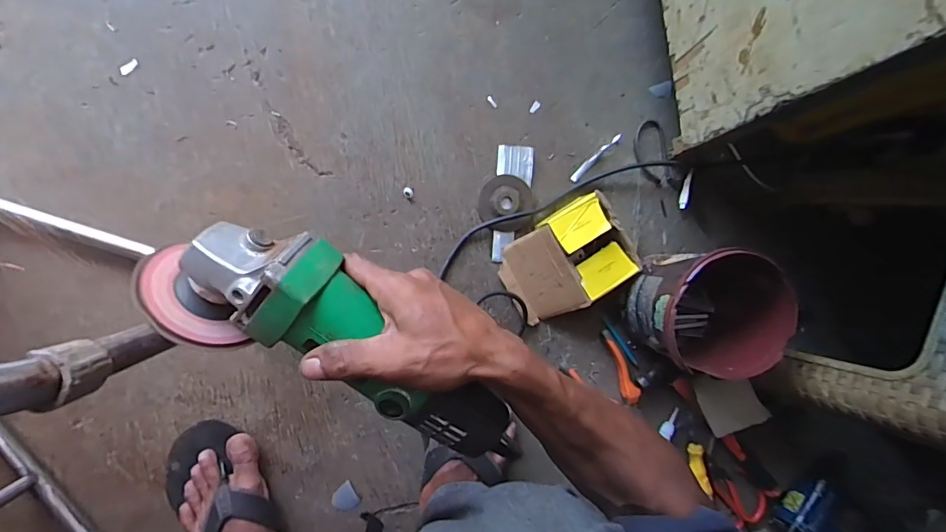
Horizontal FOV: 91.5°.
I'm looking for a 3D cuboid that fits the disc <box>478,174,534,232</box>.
[{"bbox_3d":[0.044,-0.083,0.609,0.071,0.011,0.072,0,92,-7],"label":"disc"}]

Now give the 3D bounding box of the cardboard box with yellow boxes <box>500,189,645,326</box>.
[{"bbox_3d":[0.121,-0.007,0.597,0.157,0.058,0.120,-32,95,-5],"label":"cardboard box with yellow boxes"}]

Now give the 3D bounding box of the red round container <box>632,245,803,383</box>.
[{"bbox_3d":[0.271,0.051,0.570,0.145,0.157,0.134,0,92,-7],"label":"red round container"}]

